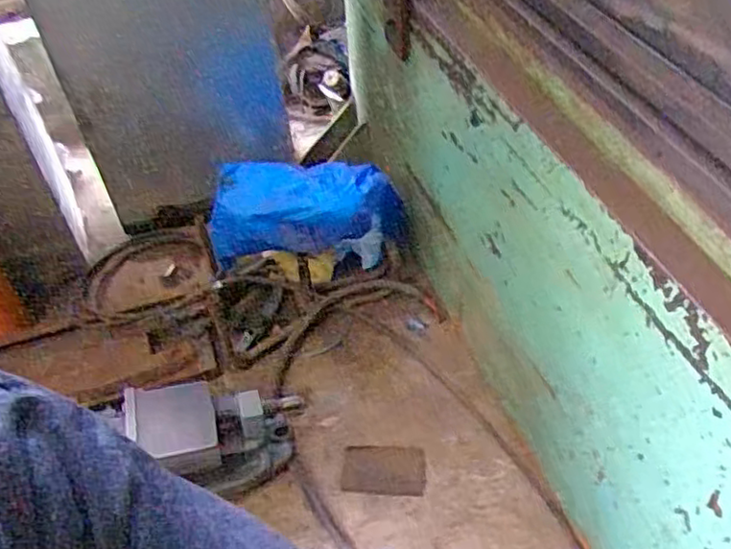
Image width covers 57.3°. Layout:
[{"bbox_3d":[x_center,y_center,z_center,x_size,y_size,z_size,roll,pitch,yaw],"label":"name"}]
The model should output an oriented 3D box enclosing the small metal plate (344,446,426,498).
[{"bbox_3d":[0.027,0.282,0.968,0.116,0.007,0.076,1,42,6],"label":"small metal plate"}]

